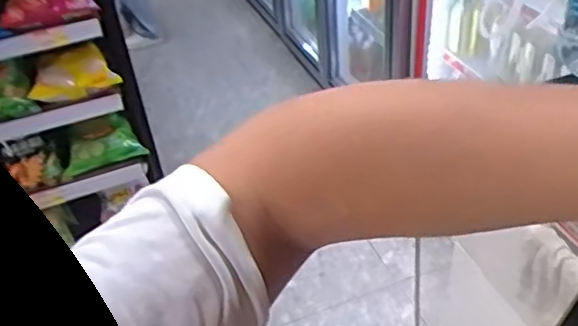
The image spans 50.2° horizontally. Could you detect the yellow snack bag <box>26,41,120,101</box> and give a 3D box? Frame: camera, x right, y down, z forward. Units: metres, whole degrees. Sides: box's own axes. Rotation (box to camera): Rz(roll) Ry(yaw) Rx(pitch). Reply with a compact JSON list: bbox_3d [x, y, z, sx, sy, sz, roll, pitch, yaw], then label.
[{"bbox_3d":[-0.544,-0.227,1.540,0.208,0.111,0.059,-16,38,-11],"label":"yellow snack bag"}]

